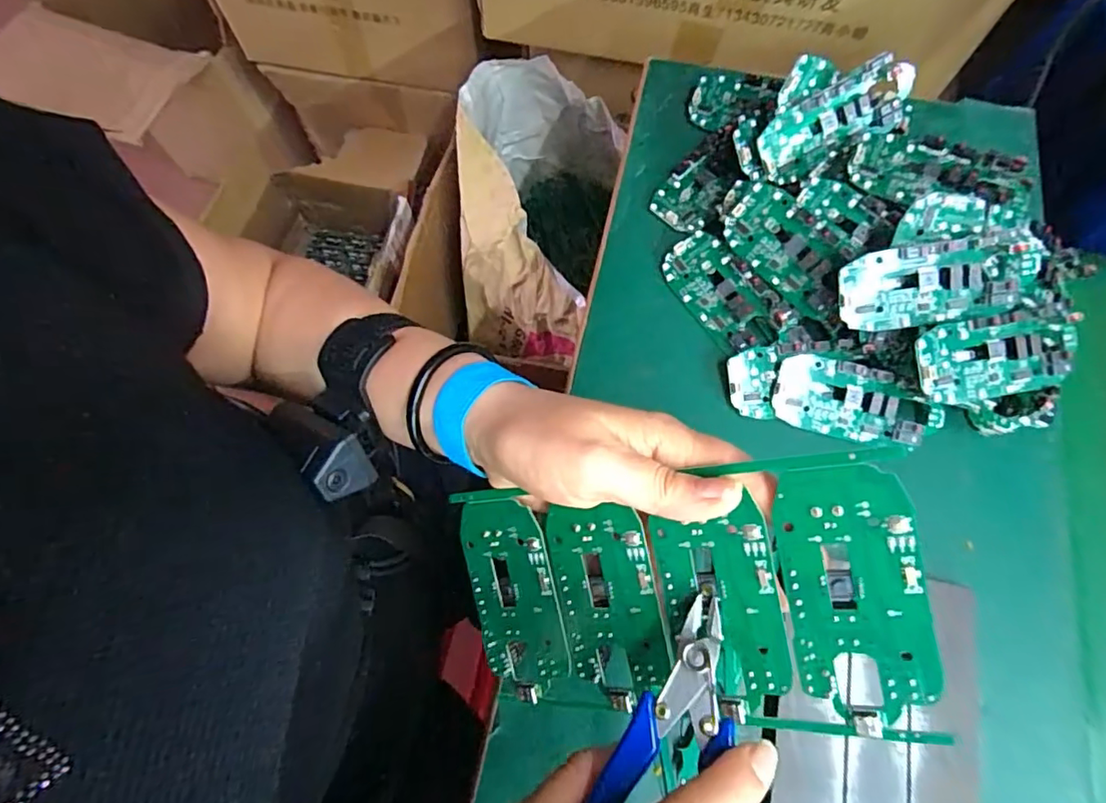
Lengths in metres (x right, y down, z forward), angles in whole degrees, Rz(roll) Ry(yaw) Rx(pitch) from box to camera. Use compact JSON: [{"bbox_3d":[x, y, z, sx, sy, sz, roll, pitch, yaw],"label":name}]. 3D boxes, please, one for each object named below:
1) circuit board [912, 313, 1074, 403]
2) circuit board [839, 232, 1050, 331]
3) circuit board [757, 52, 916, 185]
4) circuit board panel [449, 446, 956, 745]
[{"bbox_3d":[0.247,-0.024,0.306,0.088,0.006,0.045,-9,94,-1],"label":"circuit board"},{"bbox_3d":[0.217,-0.067,0.308,0.099,0.007,0.045,-7,109,16],"label":"circuit board"},{"bbox_3d":[0.187,-0.186,0.360,0.101,0.045,0.008,-27,32,14],"label":"circuit board"},{"bbox_3d":[0.046,0.083,0.230,0.186,0.004,0.104,-10,94,26],"label":"circuit board panel"}]

